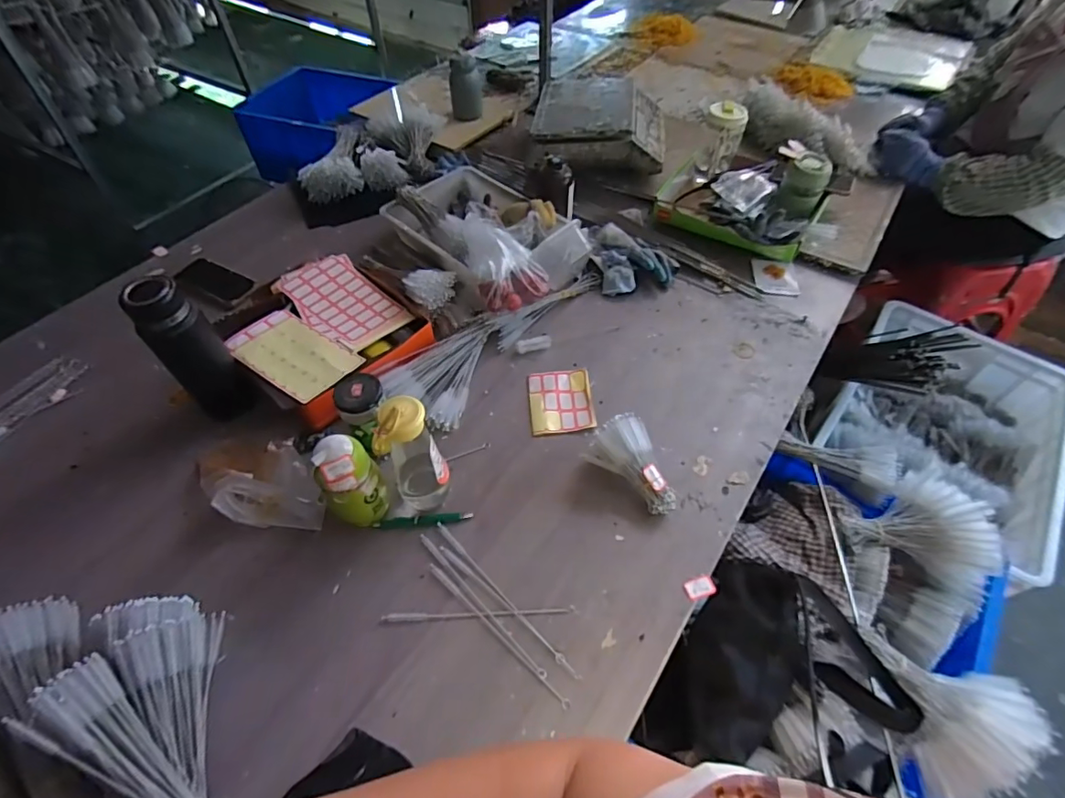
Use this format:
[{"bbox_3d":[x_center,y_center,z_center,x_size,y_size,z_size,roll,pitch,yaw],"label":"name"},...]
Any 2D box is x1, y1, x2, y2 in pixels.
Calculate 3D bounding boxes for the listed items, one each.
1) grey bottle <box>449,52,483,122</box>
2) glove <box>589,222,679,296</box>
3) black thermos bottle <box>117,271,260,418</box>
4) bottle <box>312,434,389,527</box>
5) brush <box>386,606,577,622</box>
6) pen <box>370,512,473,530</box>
[{"bbox_3d":[-0.169,-0.793,1.339,0.080,0.131,0.060,-6,52,-4],"label":"grey bottle"},{"bbox_3d":[0.197,-0.275,1.018,0.149,0.047,0.144,-8,52,-6],"label":"glove"},{"bbox_3d":[-0.473,-0.058,0.746,0.081,0.228,0.077,36,60,25],"label":"black thermos bottle"},{"bbox_3d":[-0.229,0.111,0.673,0.075,0.159,0.061,-29,57,-20],"label":"bottle"},{"bbox_3d":[-0.066,0.264,0.645,0.234,0.005,0.010,-2,52,-1],"label":"brush"},{"bbox_3d":[-0.148,0.166,0.720,0.131,0.012,0.015,-4,52,-3],"label":"pen"}]

